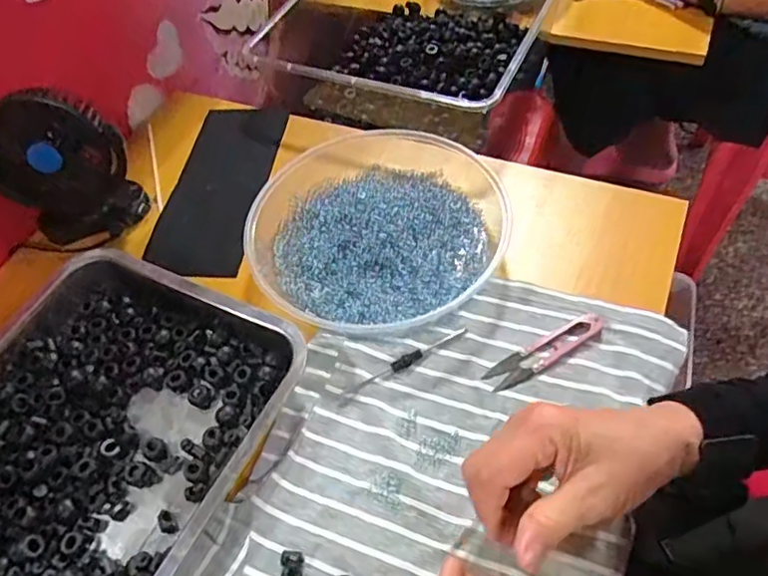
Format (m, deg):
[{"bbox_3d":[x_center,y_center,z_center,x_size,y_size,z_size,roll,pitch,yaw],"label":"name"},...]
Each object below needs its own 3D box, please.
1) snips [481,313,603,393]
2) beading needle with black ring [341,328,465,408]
[{"bbox_3d":[0.126,0.049,0.451,0.101,0.008,0.025,-24,55,-10],"label":"snips"},{"bbox_3d":[0.015,0.060,0.460,0.115,0.004,0.010,-29,56,-13],"label":"beading needle with black ring"}]

